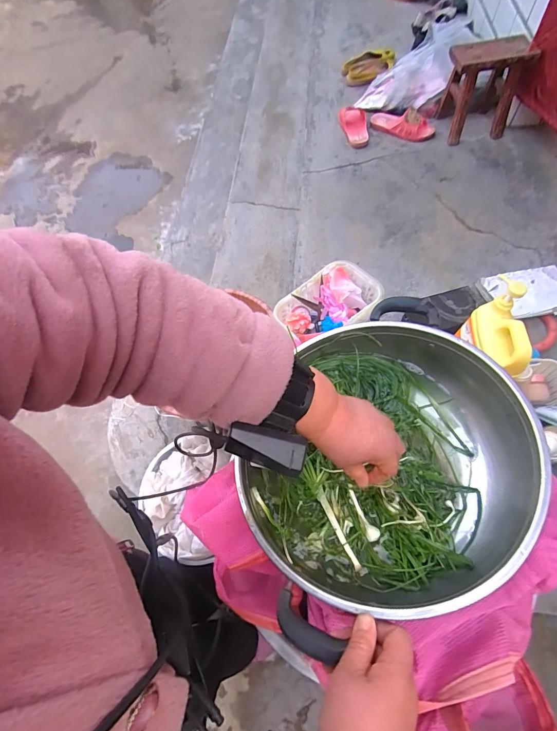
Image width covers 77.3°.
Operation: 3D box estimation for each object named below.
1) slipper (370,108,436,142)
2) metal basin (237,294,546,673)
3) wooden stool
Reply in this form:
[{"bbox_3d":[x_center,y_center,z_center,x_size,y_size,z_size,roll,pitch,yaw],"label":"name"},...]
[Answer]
[{"bbox_3d":[0.433,-0.854,1.219,0.228,0.060,0.097,32,69,18],"label":"slipper"},{"bbox_3d":[0.108,0.094,0.415,0.318,0.120,0.316,-20,63,-6],"label":"metal basin"},{"bbox_3d":[0.657,-0.888,1.119,0.212,0.226,0.168,-2,63,3],"label":"wooden stool"}]

